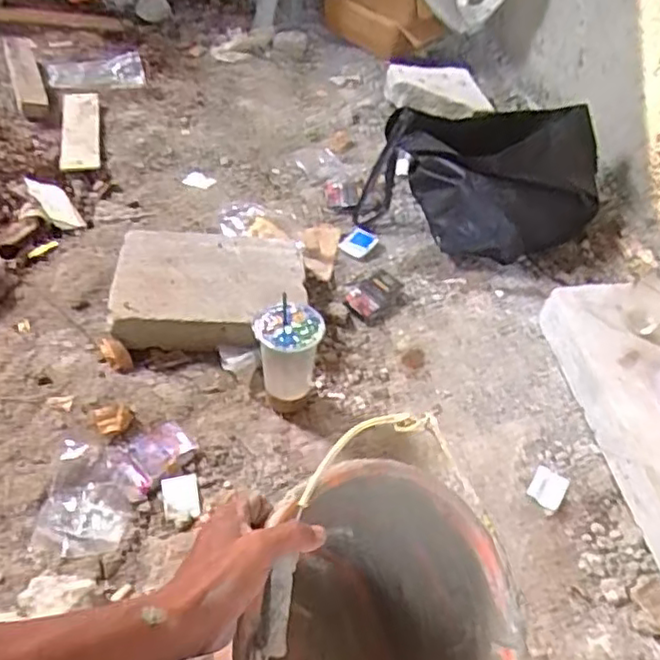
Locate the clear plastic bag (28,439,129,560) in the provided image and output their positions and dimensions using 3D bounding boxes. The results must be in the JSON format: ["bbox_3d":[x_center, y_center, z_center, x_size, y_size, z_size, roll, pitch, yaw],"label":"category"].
[{"bbox_3d":[-0.303,0.209,0.826,0.101,0.014,0.149,4,45,-2],"label":"clear plastic bag"}]

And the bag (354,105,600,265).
[{"bbox_3d":[0.276,-0.270,1.198,0.401,0.200,0.274,-14,48,-19],"label":"bag"}]

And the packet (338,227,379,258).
[{"bbox_3d":[0.052,-0.160,1.197,0.052,0.017,0.069,26,48,19],"label":"packet"}]

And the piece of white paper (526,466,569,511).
[{"bbox_3d":[0.294,0.214,0.887,0.046,0.006,0.056,25,48,18],"label":"piece of white paper"}]

